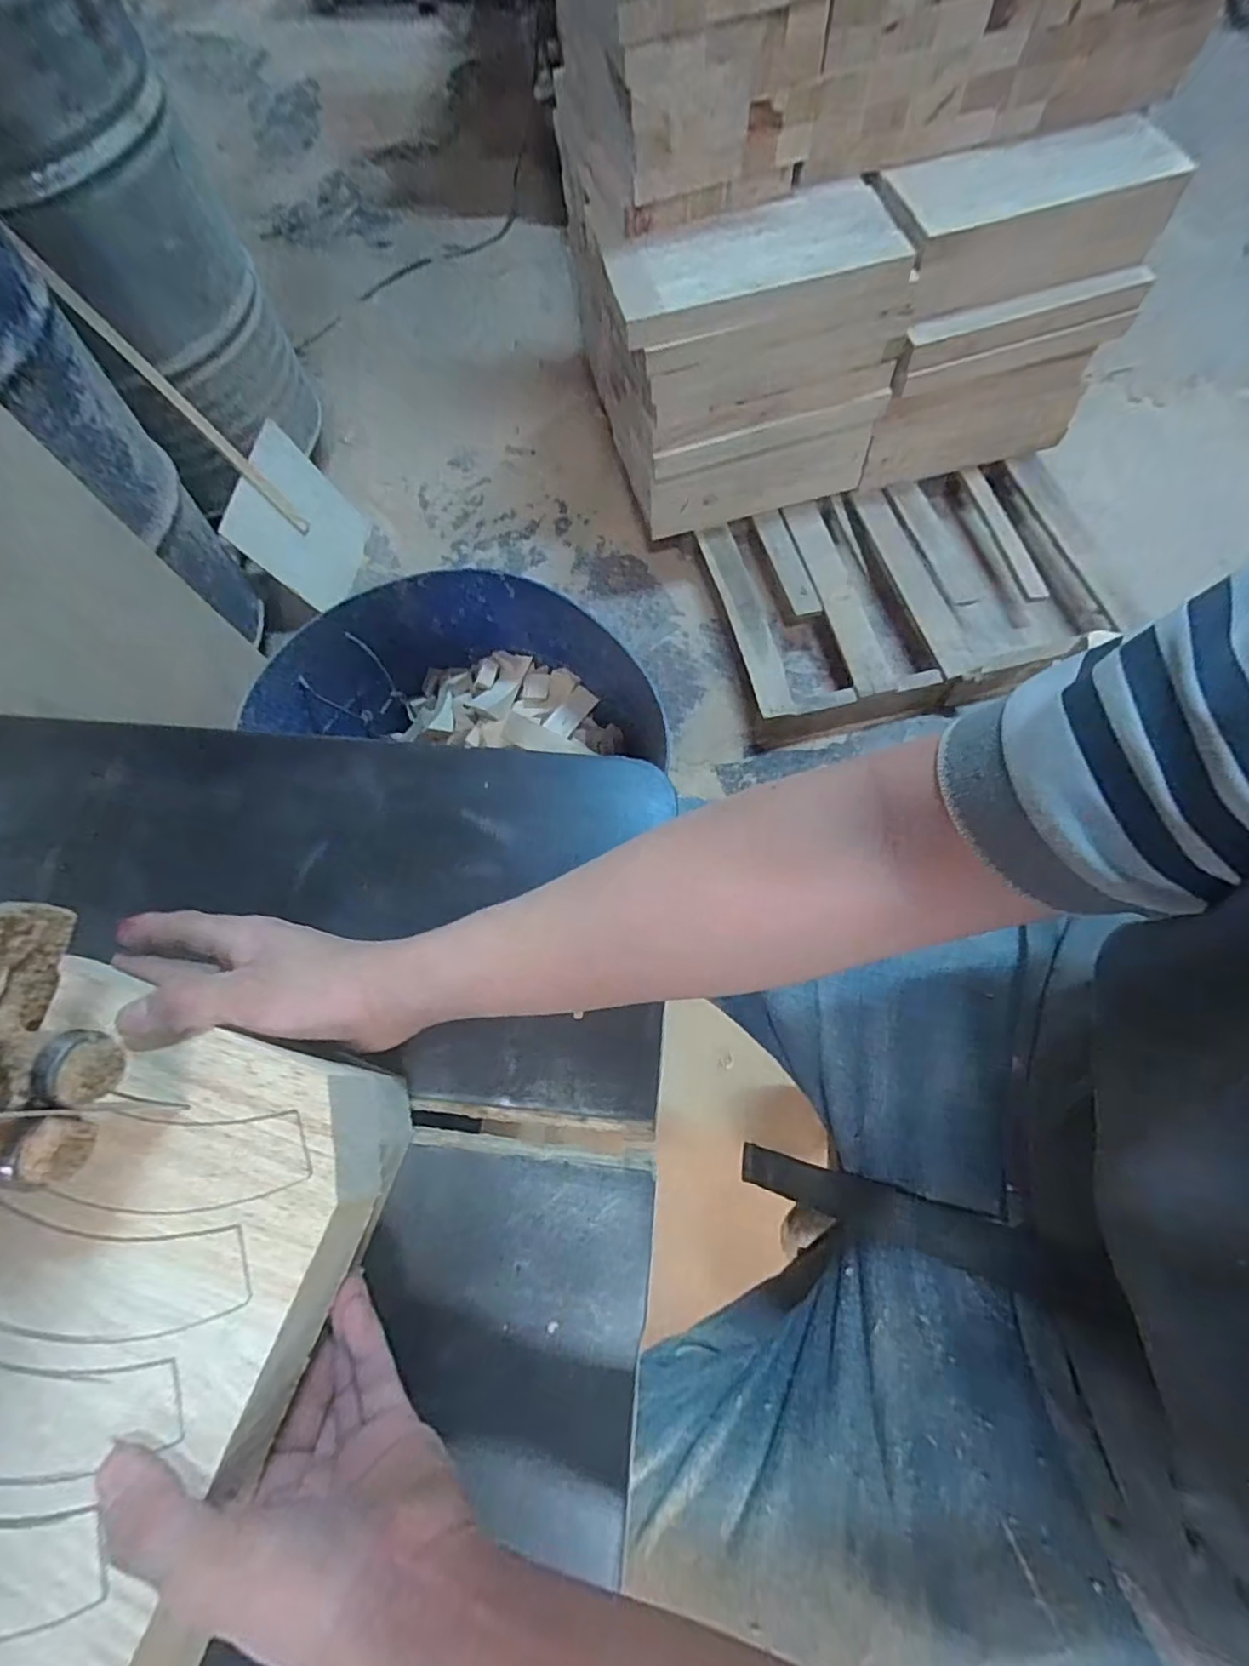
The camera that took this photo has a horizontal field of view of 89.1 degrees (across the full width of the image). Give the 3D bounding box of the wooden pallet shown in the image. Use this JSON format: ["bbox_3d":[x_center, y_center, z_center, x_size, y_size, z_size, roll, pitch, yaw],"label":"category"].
[{"bbox_3d":[0.599,-0.519,1.396,0.768,0.134,0.537,-11,69,-2],"label":"wooden pallet"}]

